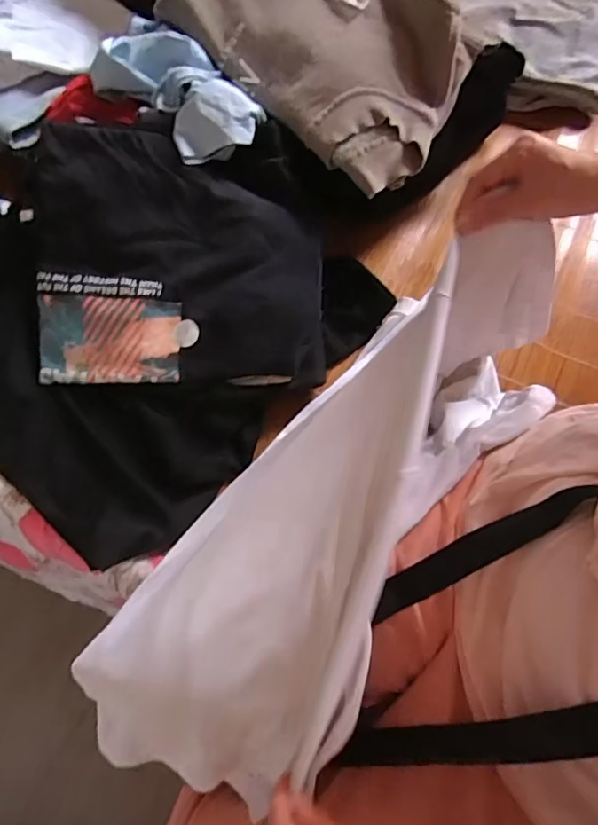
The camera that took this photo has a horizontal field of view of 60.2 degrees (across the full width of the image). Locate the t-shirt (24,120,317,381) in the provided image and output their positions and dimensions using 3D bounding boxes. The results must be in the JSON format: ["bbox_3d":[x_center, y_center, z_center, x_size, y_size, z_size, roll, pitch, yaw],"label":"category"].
[{"bbox_3d":[-0.119,-0.160,0.529,0.287,0.032,0.258,0,89,-2],"label":"t-shirt"}]

